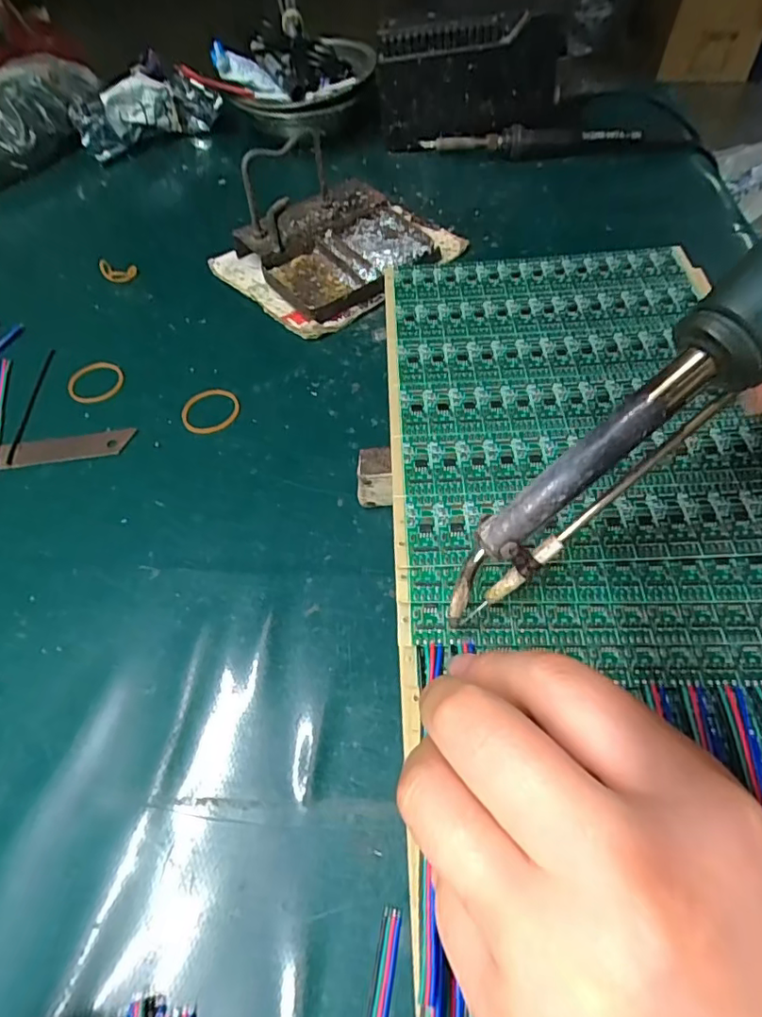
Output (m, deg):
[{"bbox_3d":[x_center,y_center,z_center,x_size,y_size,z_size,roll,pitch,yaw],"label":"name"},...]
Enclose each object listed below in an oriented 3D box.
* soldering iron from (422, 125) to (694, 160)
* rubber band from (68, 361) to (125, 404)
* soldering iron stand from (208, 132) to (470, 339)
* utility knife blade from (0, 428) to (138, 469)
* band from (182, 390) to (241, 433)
[{"bbox_3d":[0.146,-0.301,0.450,0.222,0.020,0.018,2,56,4],"label":"soldering iron"},{"bbox_3d":[-0.175,-0.078,0.334,0.033,0.004,0.036,-1,56,2],"label":"rubber band"},{"bbox_3d":[-0.026,-0.197,0.364,0.146,0.067,0.109,-38,62,-20],"label":"soldering iron stand"},{"bbox_3d":[-0.189,-0.033,0.304,0.097,0.004,0.018,-10,56,-4],"label":"utility knife blade"},{"bbox_3d":[-0.099,-0.058,0.319,0.033,0.004,0.033,-7,56,-2],"label":"band"}]

